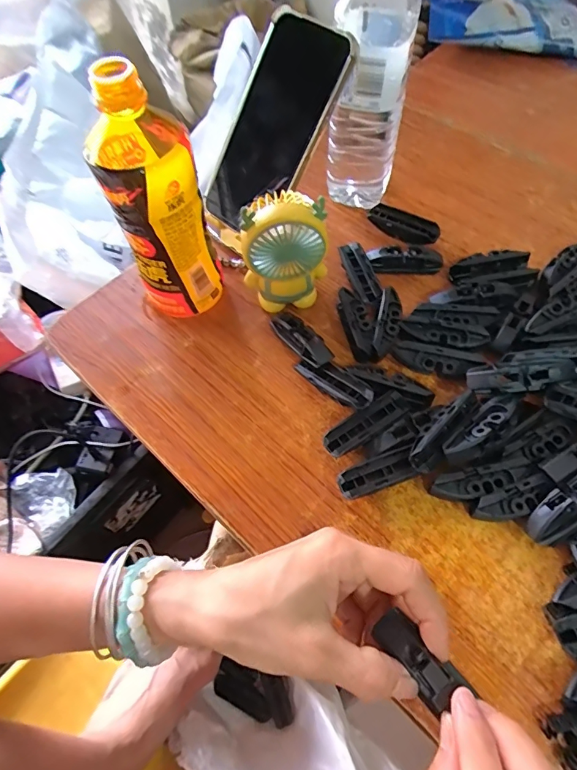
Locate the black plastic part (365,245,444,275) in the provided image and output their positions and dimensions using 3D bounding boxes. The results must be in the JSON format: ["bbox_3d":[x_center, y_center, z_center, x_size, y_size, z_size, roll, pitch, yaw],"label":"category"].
[{"bbox_3d":[0.111,-0.118,0.418,0.069,0.018,0.026,4,61,6],"label":"black plastic part"}]

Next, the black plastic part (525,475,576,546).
[{"bbox_3d":[0.186,0.075,0.284,0.071,0.014,0.026,-38,64,4],"label":"black plastic part"}]

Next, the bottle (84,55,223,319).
[{"bbox_3d":[-0.102,-0.139,0.346,0.066,0.190,0.074,-20,61,-7],"label":"bottle"}]

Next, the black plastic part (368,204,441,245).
[{"bbox_3d":[0.115,-0.158,0.442,0.070,0.017,0.027,37,69,21],"label":"black plastic part"}]

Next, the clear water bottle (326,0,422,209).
[{"bbox_3d":[0.069,-0.260,0.391,0.065,0.208,0.077,6,61,7],"label":"clear water bottle"}]

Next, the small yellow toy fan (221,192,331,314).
[{"bbox_3d":[-0.005,-0.107,0.368,0.072,0.106,0.039,-8,61,-1],"label":"small yellow toy fan"}]

